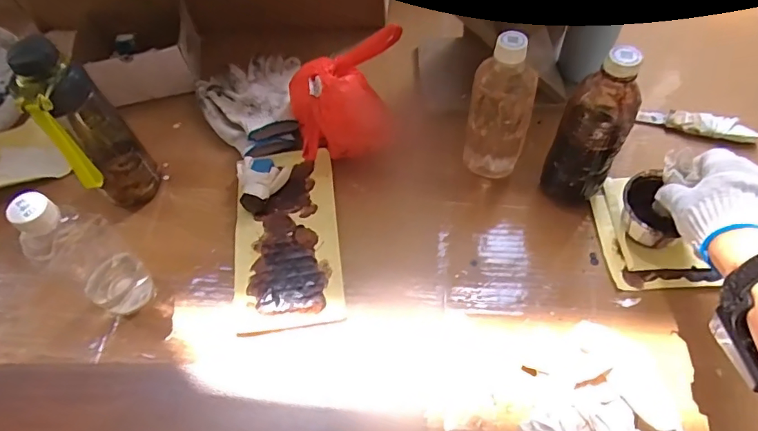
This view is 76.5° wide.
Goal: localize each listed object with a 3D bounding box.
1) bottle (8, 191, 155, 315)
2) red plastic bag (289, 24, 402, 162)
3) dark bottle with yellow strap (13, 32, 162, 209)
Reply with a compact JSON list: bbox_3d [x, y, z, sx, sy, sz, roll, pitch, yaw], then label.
[{"bbox_3d":[-0.294,0.035,0.478,0.058,0.177,0.068,37,66,24],"label":"bottle"},{"bbox_3d":[-0.036,-0.136,0.603,0.147,0.113,0.109,-12,57,-2],"label":"red plastic bag"},{"bbox_3d":[-0.319,-0.082,0.535,0.067,0.211,0.072,-17,57,-8],"label":"dark bottle with yellow strap"}]

